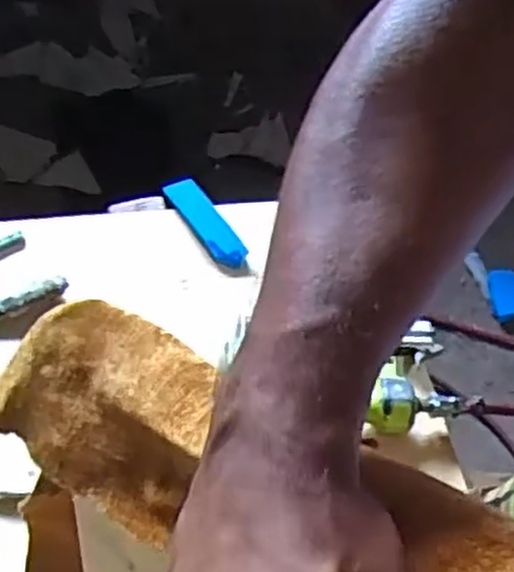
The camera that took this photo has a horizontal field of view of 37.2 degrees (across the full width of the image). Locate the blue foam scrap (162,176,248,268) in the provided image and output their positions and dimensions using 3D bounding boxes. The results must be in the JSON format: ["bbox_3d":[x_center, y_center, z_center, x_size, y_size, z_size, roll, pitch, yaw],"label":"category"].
[{"bbox_3d":[-0.061,-0.079,0.916,0.035,0.025,0.143,-27,61,-22],"label":"blue foam scrap"}]

